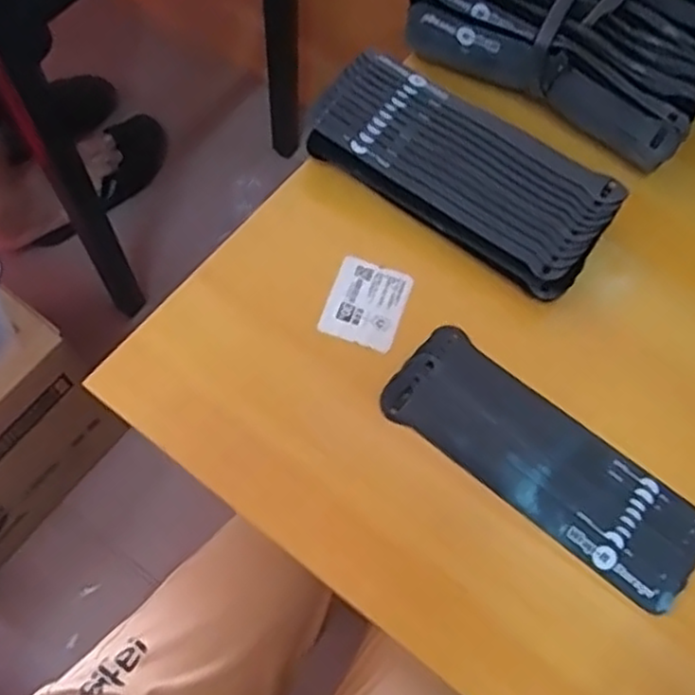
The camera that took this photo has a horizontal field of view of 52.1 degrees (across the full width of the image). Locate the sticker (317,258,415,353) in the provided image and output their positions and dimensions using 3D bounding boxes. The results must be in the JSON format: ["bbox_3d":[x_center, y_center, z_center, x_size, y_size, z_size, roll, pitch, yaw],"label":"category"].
[{"bbox_3d":[0.013,-0.029,0.469,0.049,0.004,0.057,20,70,1],"label":"sticker"}]

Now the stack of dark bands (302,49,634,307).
[{"bbox_3d":[0.075,-0.116,0.479,0.199,0.039,0.086,32,70,10],"label":"stack of dark bands"}]

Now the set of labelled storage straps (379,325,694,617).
[{"bbox_3d":[0.119,0.068,0.431,0.200,0.015,0.069,38,71,13],"label":"set of labelled storage straps"}]

